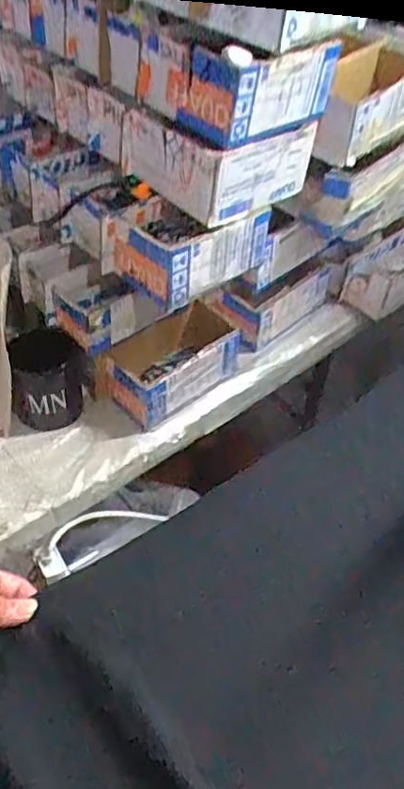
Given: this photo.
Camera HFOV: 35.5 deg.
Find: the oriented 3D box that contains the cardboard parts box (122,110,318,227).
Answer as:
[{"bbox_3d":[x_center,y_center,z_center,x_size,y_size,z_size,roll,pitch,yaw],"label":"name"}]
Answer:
[{"bbox_3d":[0.016,-0.266,0.693,0.157,0.081,0.142,-34,58,-30],"label":"cardboard parts box"}]

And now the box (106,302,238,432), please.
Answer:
[{"bbox_3d":[-0.035,-0.040,0.793,0.173,0.075,0.086,-33,57,-30],"label":"box"}]

